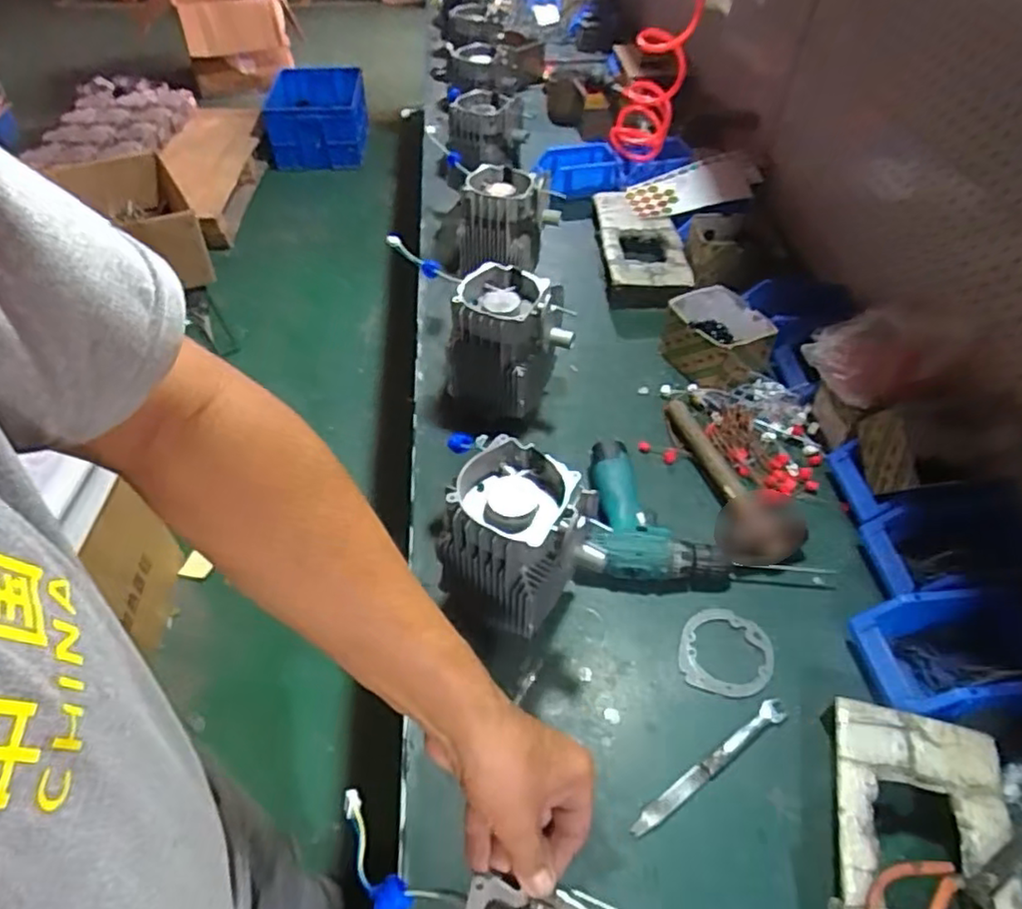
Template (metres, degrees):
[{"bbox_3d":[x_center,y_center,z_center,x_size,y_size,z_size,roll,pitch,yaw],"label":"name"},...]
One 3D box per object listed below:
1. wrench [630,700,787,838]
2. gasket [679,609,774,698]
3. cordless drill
[{"bbox_3d":[0.199,0.311,0.661,0.202,0.007,0.022,-27,53,-24],"label":"wrench"},{"bbox_3d":[0.242,0.220,0.744,0.101,0.004,0.105,1,47,-1],"label":"gasket"},{"bbox_3d":[0.197,0.071,0.853,0.206,0.054,0.200,3,47,2],"label":"cordless drill"}]

